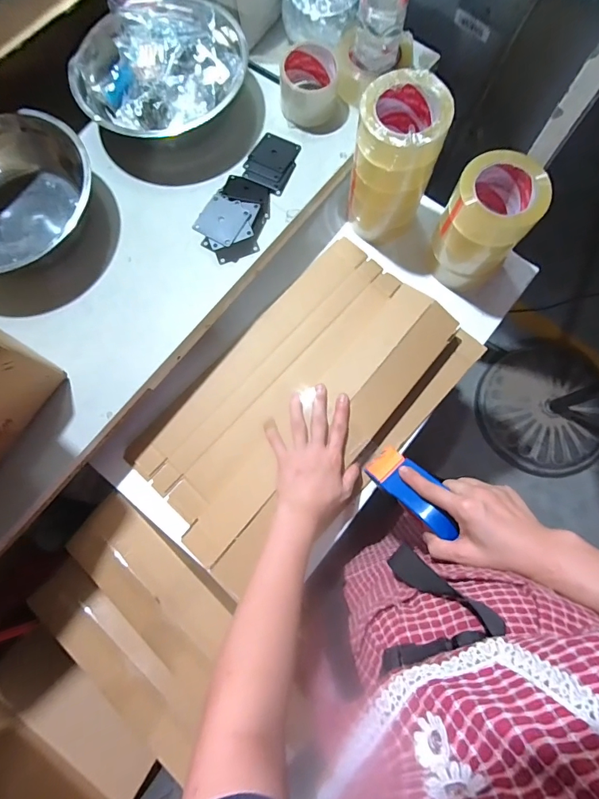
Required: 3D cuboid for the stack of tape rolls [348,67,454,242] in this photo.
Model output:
[{"bbox_3d":[0.133,-0.335,0.563,0.108,0.199,0.099,-7,77,0],"label":"stack of tape rolls"}]

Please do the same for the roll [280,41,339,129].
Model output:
[{"bbox_3d":[0.016,-0.468,0.577,0.085,0.059,0.097,1,77,1],"label":"roll"}]

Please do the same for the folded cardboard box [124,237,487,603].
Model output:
[{"bbox_3d":[0.007,0.003,0.575,0.291,0.054,0.492,44,82,10],"label":"folded cardboard box"}]

